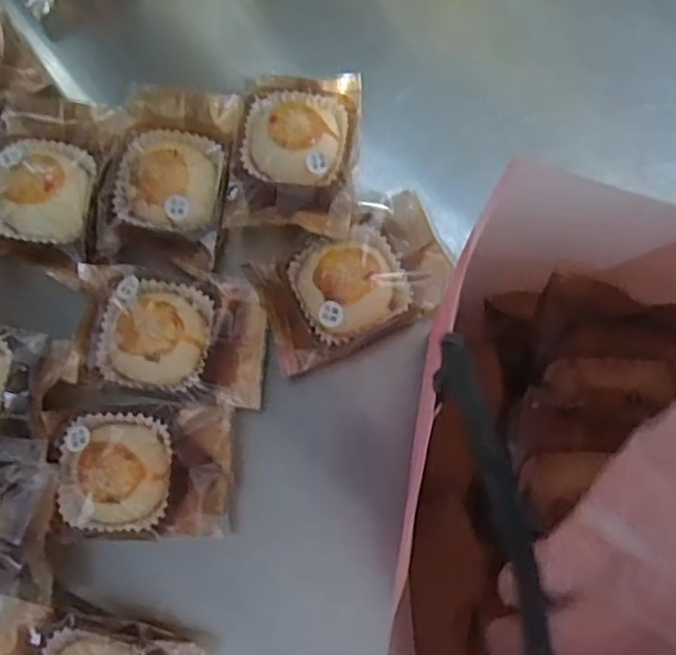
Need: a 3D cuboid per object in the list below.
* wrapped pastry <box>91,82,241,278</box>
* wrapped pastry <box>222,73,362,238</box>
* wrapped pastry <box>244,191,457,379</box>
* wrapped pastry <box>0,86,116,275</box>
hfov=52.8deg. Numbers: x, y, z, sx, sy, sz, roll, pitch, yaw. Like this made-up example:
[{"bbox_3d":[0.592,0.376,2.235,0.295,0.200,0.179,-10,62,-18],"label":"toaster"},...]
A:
[{"bbox_3d":[-0.110,-0.099,0.426,0.077,0.027,0.120,7,77,2],"label":"wrapped pastry"},{"bbox_3d":[-0.028,-0.113,0.430,0.077,0.026,0.111,4,77,1],"label":"wrapped pastry"},{"bbox_3d":[0.009,-0.031,0.413,0.117,0.026,0.080,-29,79,-6],"label":"wrapped pastry"},{"bbox_3d":[-0.191,-0.101,0.429,0.079,0.025,0.114,12,78,3],"label":"wrapped pastry"}]

